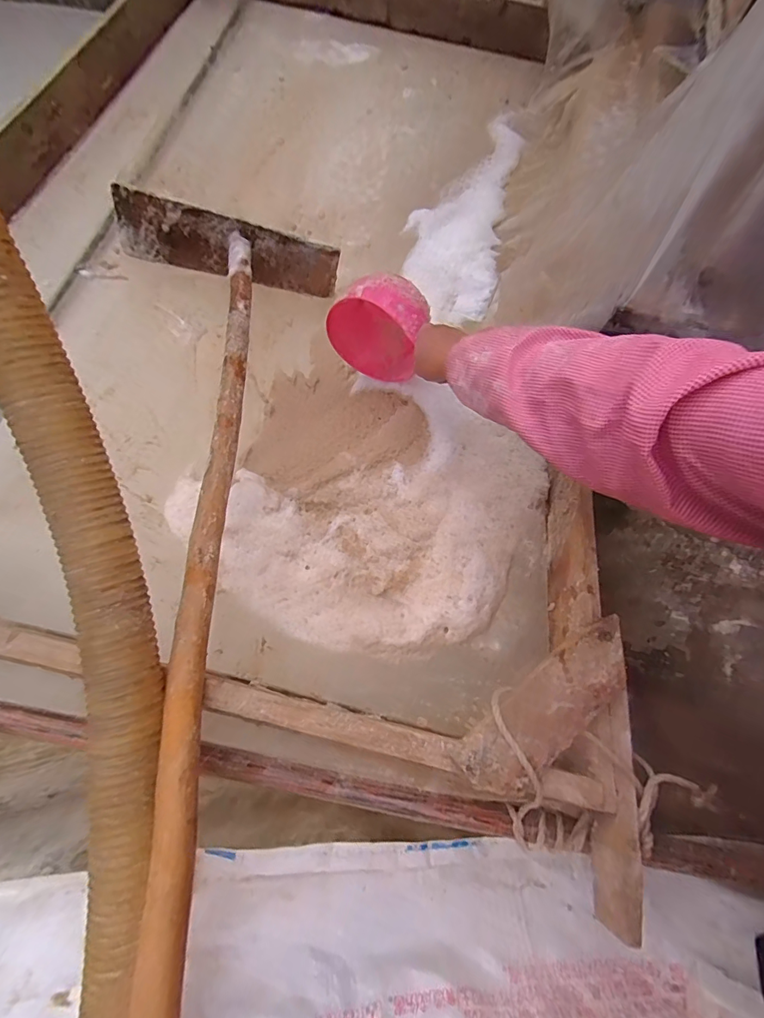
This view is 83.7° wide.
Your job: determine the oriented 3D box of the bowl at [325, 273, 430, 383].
[{"bbox_3d":[-0.003,-0.276,0.647,0.137,0.155,0.077,27,71,8],"label":"bowl"}]

